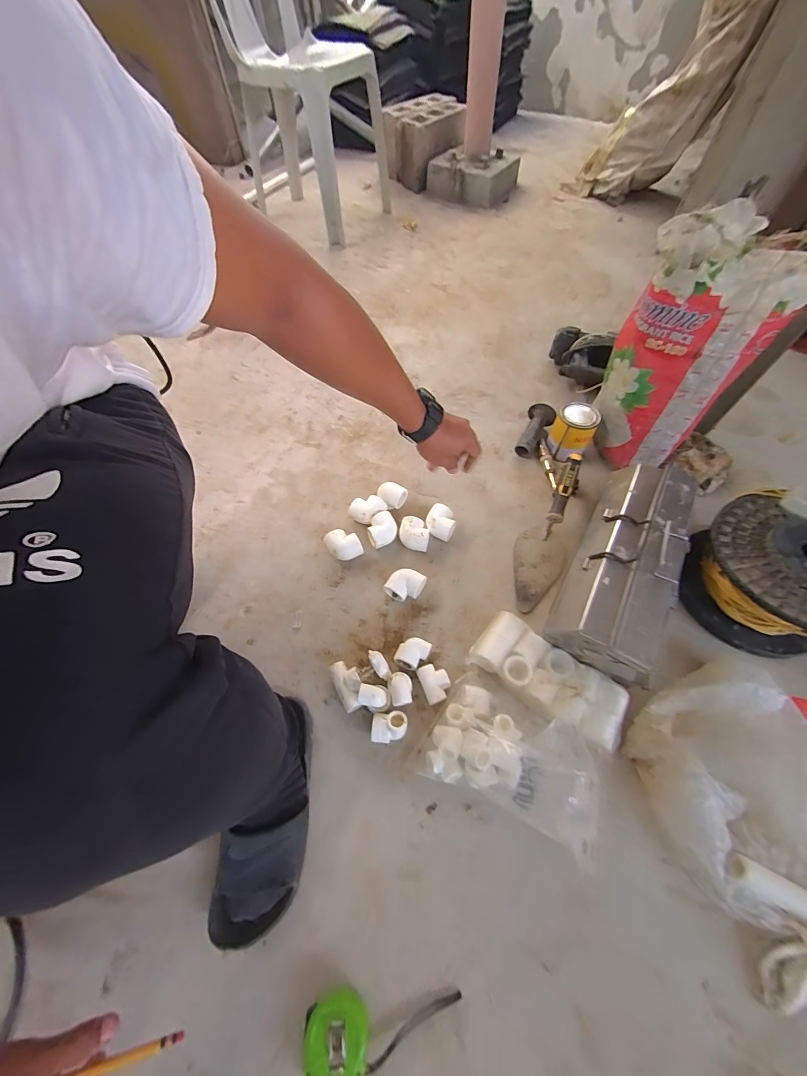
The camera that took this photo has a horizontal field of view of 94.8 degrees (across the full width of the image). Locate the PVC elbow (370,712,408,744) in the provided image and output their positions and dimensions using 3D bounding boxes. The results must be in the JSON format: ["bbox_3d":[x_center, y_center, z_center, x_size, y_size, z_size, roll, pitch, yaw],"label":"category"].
[{"bbox_3d":[-0.021,0.278,0.545,0.052,0.038,0.038,-4,61,-2],"label":"PVC elbow"}]

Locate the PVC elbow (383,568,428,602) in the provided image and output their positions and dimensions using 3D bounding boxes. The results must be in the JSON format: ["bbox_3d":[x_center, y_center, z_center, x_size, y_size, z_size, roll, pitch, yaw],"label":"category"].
[{"bbox_3d":[0.004,0.083,0.658,0.053,0.046,0.060,40,68,19],"label":"PVC elbow"}]

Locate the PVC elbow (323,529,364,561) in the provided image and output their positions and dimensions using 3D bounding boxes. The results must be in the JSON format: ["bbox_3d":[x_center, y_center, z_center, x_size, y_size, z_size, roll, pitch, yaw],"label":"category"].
[{"bbox_3d":[-0.114,0.016,0.703,0.057,0.038,0.070,-27,65,-14],"label":"PVC elbow"}]

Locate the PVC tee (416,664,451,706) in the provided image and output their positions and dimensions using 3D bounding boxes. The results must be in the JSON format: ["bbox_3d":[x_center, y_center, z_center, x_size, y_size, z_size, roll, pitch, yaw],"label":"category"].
[{"bbox_3d":[0.049,0.227,0.582,0.042,0.030,0.056,-19,63,-10],"label":"PVC tee"}]

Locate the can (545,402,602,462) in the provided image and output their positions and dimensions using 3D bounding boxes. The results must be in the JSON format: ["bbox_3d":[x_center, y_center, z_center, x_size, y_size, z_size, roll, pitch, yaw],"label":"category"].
[{"bbox_3d":[0.367,-0.233,0.812,0.088,0.096,0.078,26,64,14],"label":"can"}]

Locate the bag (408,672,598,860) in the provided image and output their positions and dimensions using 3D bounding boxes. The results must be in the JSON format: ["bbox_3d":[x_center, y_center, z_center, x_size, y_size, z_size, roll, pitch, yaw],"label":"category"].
[{"bbox_3d":[0.141,0.289,0.507,0.212,0.093,0.161,24,64,13],"label":"bag"}]

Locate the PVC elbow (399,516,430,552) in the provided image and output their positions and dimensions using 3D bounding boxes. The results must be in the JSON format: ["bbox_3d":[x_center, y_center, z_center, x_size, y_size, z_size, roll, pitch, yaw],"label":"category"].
[{"bbox_3d":[0.021,-0.005,0.710,0.058,0.045,0.056,11,62,6],"label":"PVC elbow"}]

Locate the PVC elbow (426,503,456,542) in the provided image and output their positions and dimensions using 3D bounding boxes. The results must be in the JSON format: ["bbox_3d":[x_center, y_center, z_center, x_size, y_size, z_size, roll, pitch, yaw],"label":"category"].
[{"bbox_3d":[0.073,-0.028,0.723,0.054,0.045,0.056,19,63,10],"label":"PVC elbow"}]

